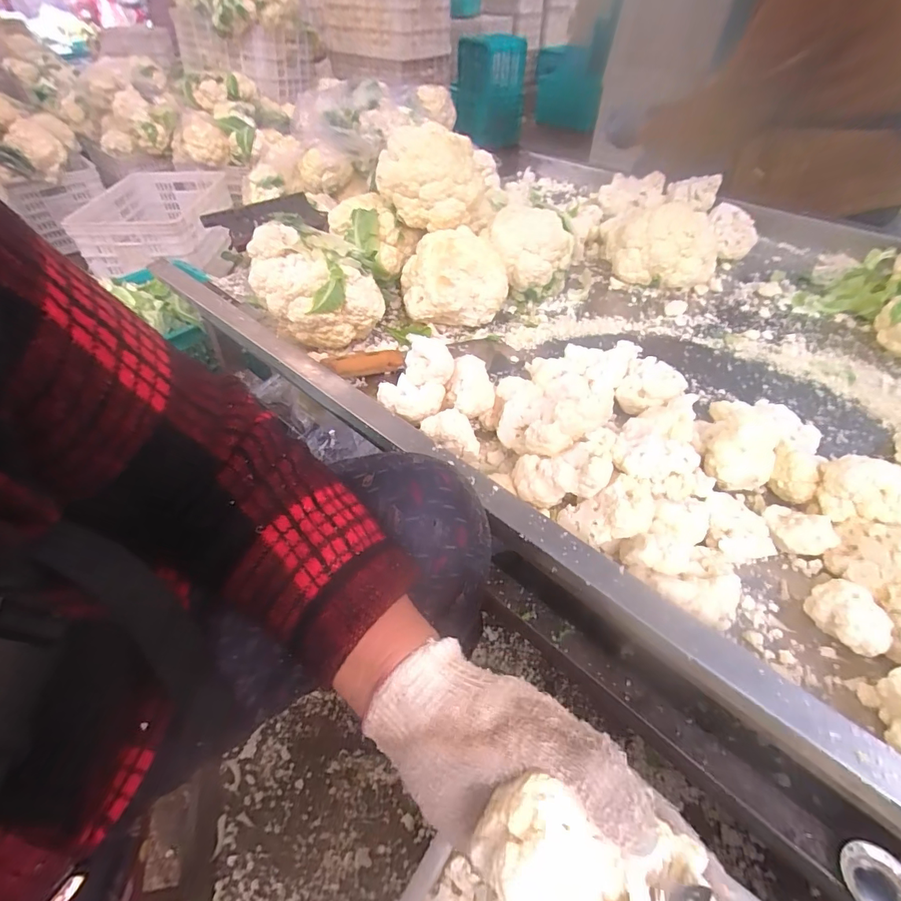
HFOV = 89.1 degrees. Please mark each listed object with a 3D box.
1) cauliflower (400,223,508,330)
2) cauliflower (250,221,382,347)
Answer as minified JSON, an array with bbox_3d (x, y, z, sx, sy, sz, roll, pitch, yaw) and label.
[{"bbox_3d":[0.005,-0.258,0.723,0.159,0.131,0.133,-4,47,-3],"label":"cauliflower"},{"bbox_3d":[-0.192,-0.229,0.652,0.156,0.133,0.150,-23,50,-20],"label":"cauliflower"}]

